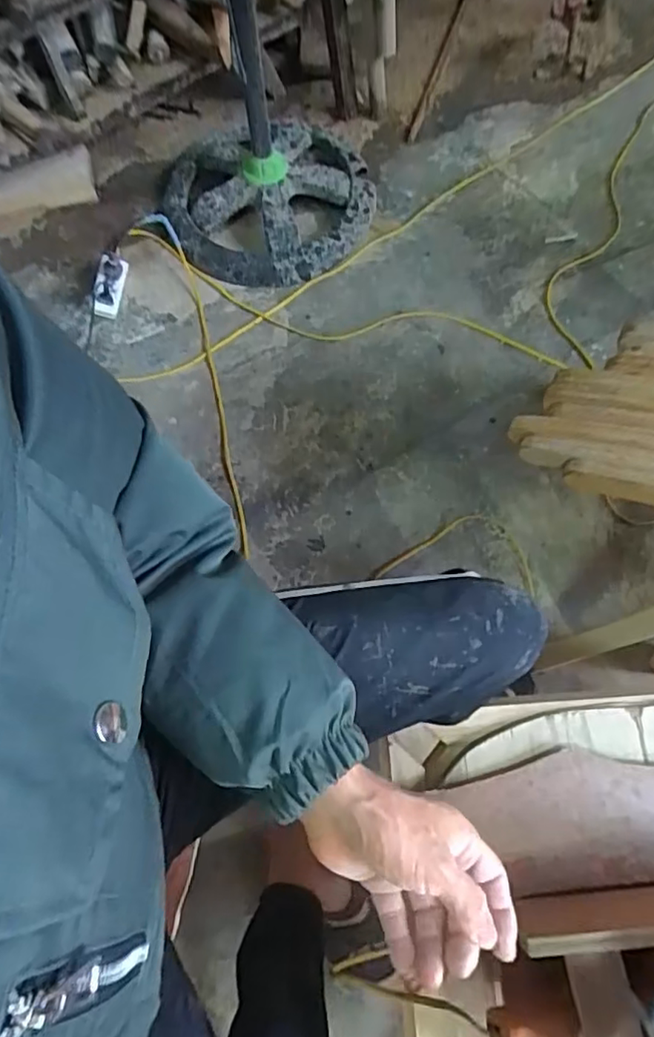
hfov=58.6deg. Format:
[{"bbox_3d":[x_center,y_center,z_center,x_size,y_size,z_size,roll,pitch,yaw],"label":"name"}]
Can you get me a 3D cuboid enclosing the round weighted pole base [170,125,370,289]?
[{"bbox_3d":[-0.125,-0.726,1.293,0.439,0.121,0.408,-1,70,2],"label":"round weighted pole base"}]

